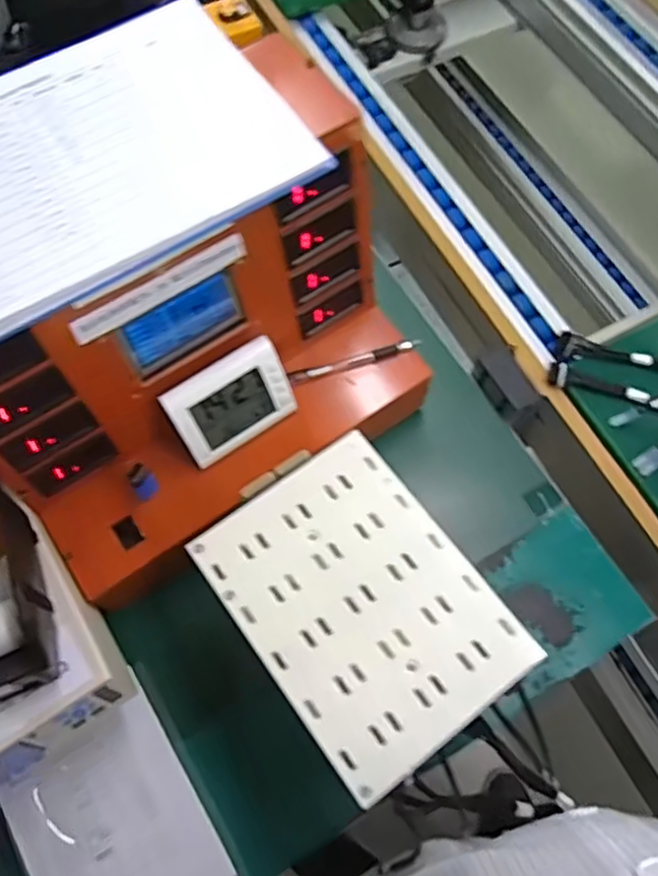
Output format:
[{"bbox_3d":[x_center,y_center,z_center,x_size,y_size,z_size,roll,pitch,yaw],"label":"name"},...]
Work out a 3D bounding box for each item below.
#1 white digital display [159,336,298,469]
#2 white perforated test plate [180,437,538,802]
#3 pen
[{"bbox_3d":[-0.091,-0.032,0.636,0.113,0.093,0.025,-33,44,-14],"label":"white digital display"},{"bbox_3d":[0.025,0.127,0.532,0.174,0.008,0.234,-34,71,-14],"label":"white perforated test plate"},{"bbox_3d":[0.027,-0.080,0.697,0.141,0.010,0.013,-19,68,-9],"label":"pen"}]

